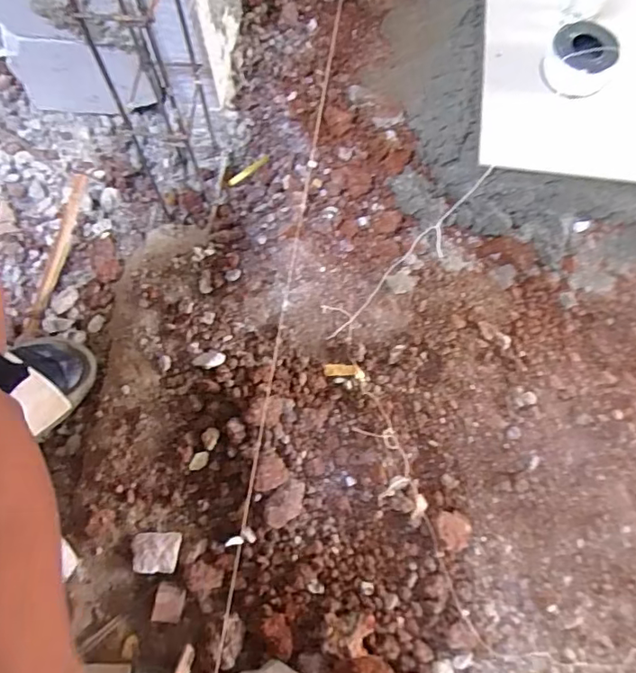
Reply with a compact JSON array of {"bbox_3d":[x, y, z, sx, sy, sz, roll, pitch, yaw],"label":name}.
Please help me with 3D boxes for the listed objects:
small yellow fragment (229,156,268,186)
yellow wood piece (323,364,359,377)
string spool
[{"bbox_3d":[-0.104,-0.247,0.786,0.069,0.008,0.011,-32,76,6],"label":"small yellow fragment"},{"bbox_3d":[0.029,0.041,0.656,0.042,0.004,0.015,-3,75,0],"label":"yellow wood piece"},{"bbox_3d":[0.341,-0.365,0.697,0.078,0.054,0.080,0,73,-1],"label":"string spool"}]

